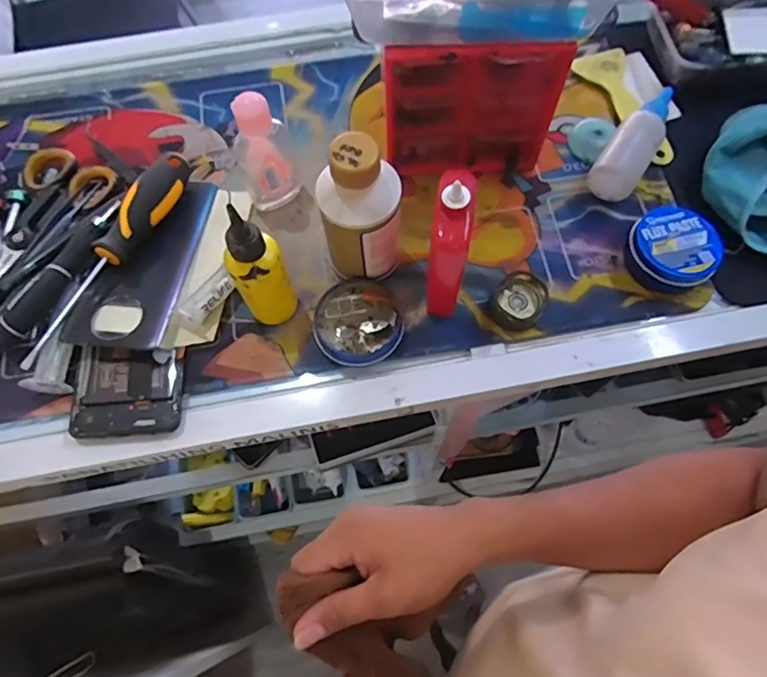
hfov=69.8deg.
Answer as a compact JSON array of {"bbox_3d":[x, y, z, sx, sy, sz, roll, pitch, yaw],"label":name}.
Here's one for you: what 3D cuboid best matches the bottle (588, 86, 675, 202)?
[{"bbox_3d":[0.205,-0.159,0.449,0.035,0.035,0.097,32,73,11],"label":"bottle"}]

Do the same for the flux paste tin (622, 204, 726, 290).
[{"bbox_3d":[0.220,-0.068,0.415,0.063,0.031,0.061,0,70,0],"label":"flux paste tin"}]

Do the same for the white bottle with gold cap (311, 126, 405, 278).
[{"bbox_3d":[-0.014,-0.077,0.370,0.051,0.122,0.042,-8,70,-3],"label":"white bottle with gold cap"}]

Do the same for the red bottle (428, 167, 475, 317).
[{"bbox_3d":[0.043,-0.061,0.363,0.023,0.123,0.049,3,70,1],"label":"red bottle"}]

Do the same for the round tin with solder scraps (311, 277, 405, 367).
[{"bbox_3d":[-0.020,-0.011,0.404,0.062,0.020,0.061,0,70,0],"label":"round tin with solder scraps"}]

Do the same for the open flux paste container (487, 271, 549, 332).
[{"bbox_3d":[0.100,-0.028,0.409,0.038,0.020,0.038,0,70,0],"label":"open flux paste container"}]

